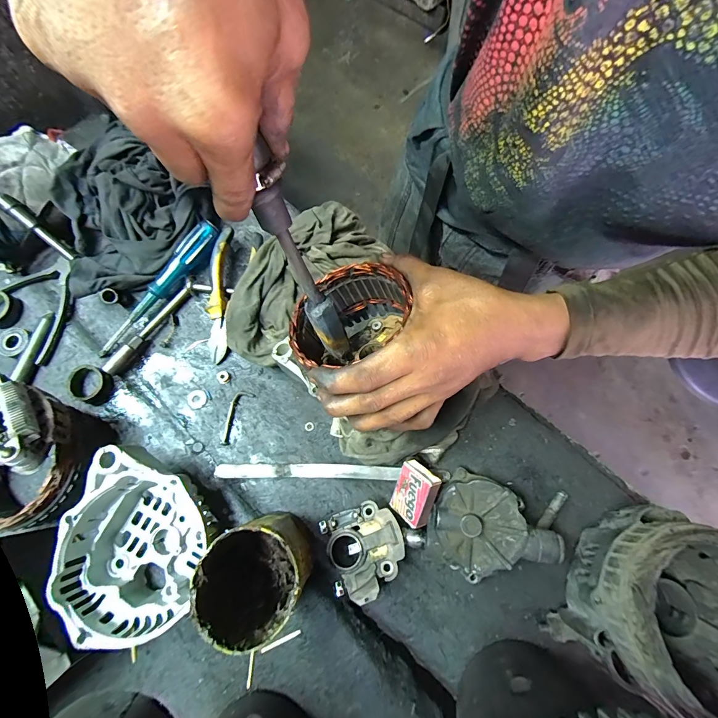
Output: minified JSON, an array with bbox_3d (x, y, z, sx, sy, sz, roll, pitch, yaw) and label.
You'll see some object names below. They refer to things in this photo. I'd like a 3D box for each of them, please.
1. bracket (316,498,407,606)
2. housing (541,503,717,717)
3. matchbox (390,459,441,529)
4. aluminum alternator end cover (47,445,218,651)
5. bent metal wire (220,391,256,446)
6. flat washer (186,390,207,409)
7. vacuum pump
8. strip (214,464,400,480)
[{"bbox_3d":[0.006,0.180,0.331,0.071,0.039,0.072,-19,74,-6],"label":"bracket"},{"bbox_3d":[0.255,0.200,0.276,0.132,0.107,0.134,25,74,8],"label":"housing"},{"bbox_3d":[0.055,0.132,0.340,0.043,0.015,0.053,38,111,42],"label":"matchbox"},{"bbox_3d":[-0.189,0.157,0.309,0.117,0.082,0.146,1,73,1],"label":"aluminum alternator end cover"},{"bbox_3d":[-0.136,0.063,0.373,0.019,0.008,0.061,20,74,6],"label":"bent metal wire"},{"bbox_3d":[-0.180,0.044,0.381,0.022,0.004,0.020,0,73,0],"label":"flat washer"},{"bbox_3d":[0.134,0.162,0.329,0.131,0.063,0.099,17,74,6],"label":"vacuum pump"},{"bbox_3d":[-0.054,0.118,0.361,0.188,0.010,0.014,0,73,0],"label":"strip"}]

